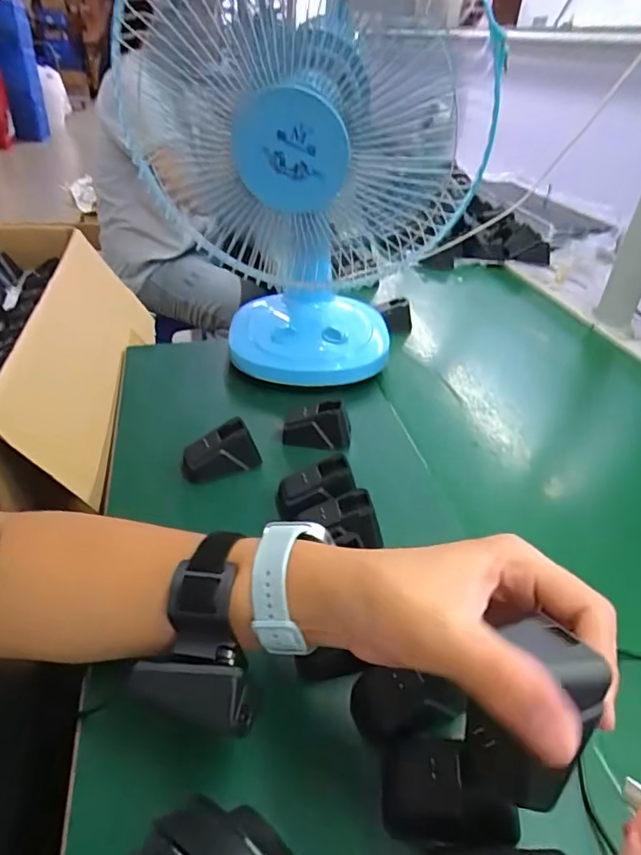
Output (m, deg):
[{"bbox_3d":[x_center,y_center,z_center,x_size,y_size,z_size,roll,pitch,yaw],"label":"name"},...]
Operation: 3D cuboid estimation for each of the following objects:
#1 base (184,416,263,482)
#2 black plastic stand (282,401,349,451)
[{"bbox_3d":[-0.095,0.024,0.495,0.067,0.051,0.034,-11,39,-21],"label":"base"},{"bbox_3d":[-0.002,-0.002,0.531,0.067,0.045,0.023,8,36,5],"label":"black plastic stand"}]

